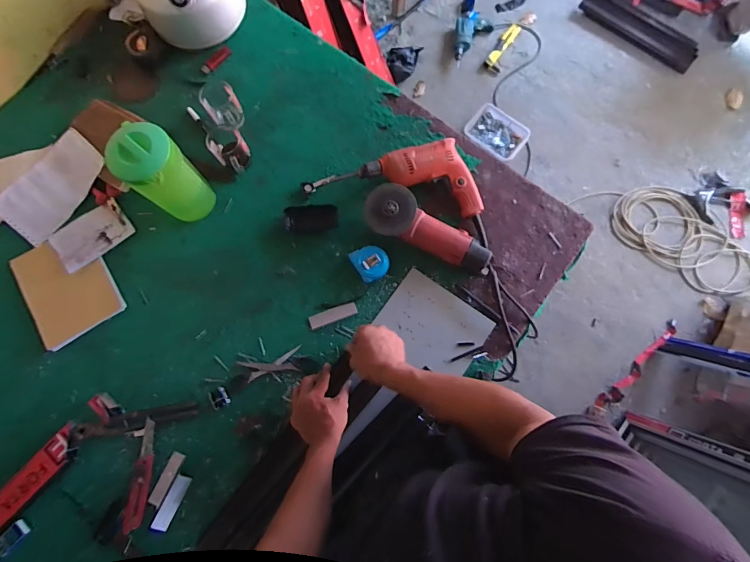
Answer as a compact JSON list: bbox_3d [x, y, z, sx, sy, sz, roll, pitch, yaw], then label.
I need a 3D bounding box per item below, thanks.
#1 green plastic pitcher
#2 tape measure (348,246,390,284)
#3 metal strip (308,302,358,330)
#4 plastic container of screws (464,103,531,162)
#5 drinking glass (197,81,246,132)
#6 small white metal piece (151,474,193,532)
[{"bbox_3d":[-0.388,-0.193,0.709,0.105,0.199,0.103,0,78,1],"label":"green plastic pitcher"},{"bbox_3d":[-0.008,-0.040,0.762,0.070,0.040,0.072,-34,81,-6],"label":"tape measure"},{"bbox_3d":[-0.083,0.069,0.760,0.096,0.005,0.027,-19,79,-4],"label":"metal strip"},{"bbox_3d":[0.488,-0.594,1.534,0.232,0.044,0.173,38,81,7],"label":"plastic container of screws"},{"bbox_3d":[-0.320,-0.363,0.811,0.068,0.077,0.085,-31,80,-6],"label":"drinking glass"},{"bbox_3d":[-0.366,0.400,0.686,0.029,0.004,0.093,31,70,-26],"label":"small white metal piece"}]

